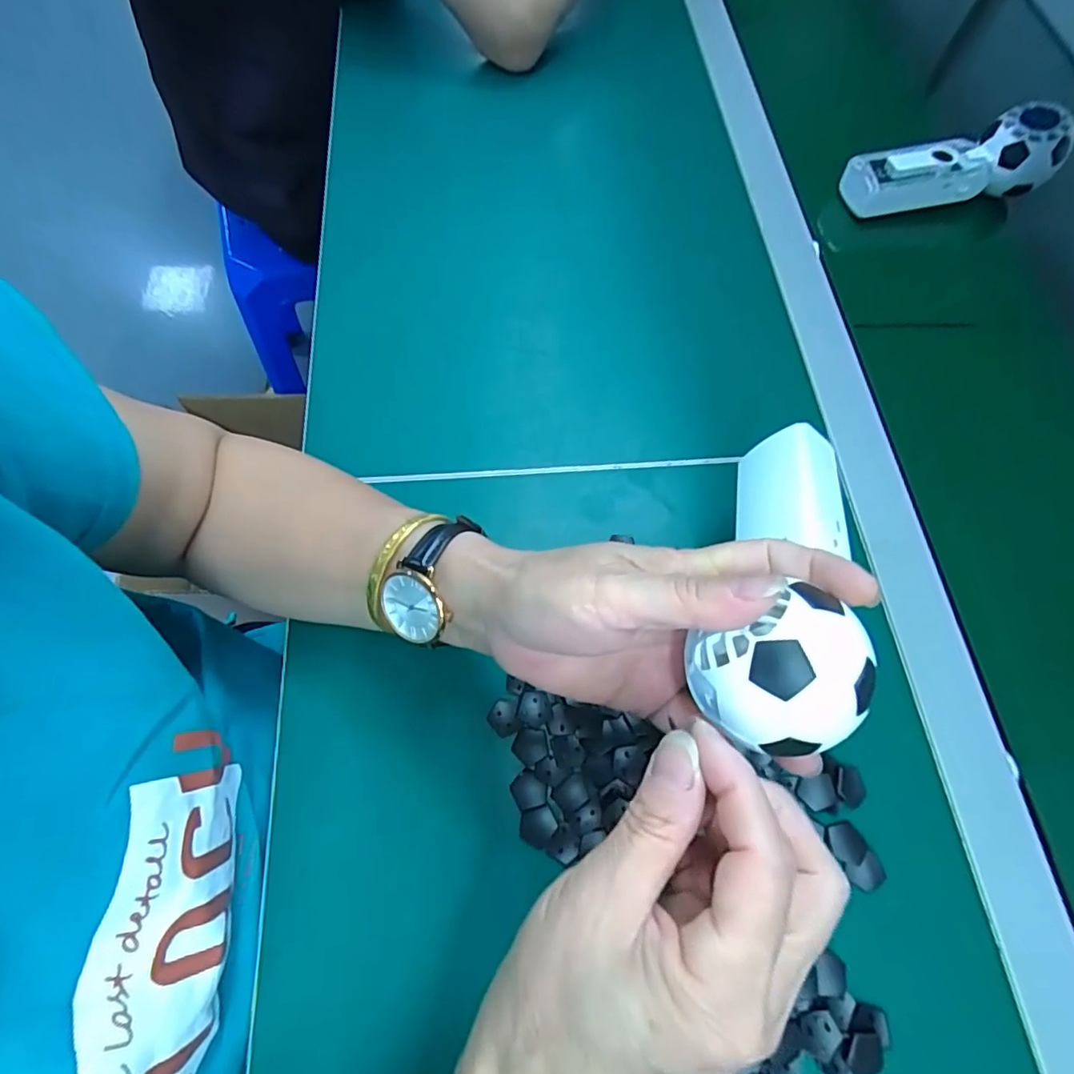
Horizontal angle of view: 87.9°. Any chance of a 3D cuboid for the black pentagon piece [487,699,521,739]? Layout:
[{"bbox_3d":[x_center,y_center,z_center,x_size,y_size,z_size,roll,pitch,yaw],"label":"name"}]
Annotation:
[{"bbox_3d":[-0.018,0.097,0.298,0.017,0.004,0.019,-10,70,-7],"label":"black pentagon piece"}]

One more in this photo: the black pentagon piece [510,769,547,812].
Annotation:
[{"bbox_3d":[-0.004,0.130,0.285,0.017,0.004,0.018,-29,73,-13],"label":"black pentagon piece"}]

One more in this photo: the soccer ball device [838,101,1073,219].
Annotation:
[{"bbox_3d":[0.338,-0.306,0.453,0.163,0.054,0.054,-10,70,-7],"label":"soccer ball device"}]

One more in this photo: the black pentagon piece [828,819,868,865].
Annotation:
[{"bbox_3d":[0.156,0.153,0.279,0.017,0.005,0.018,-20,71,-11],"label":"black pentagon piece"}]

